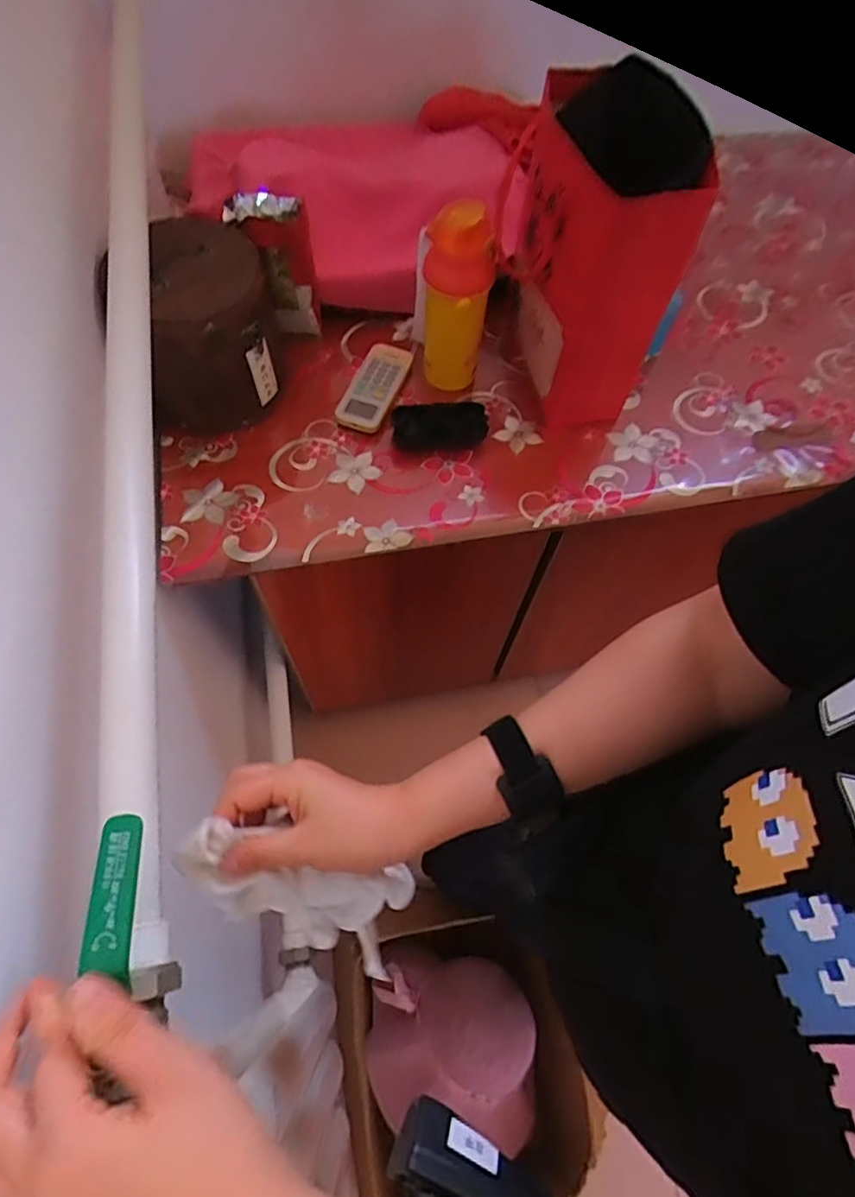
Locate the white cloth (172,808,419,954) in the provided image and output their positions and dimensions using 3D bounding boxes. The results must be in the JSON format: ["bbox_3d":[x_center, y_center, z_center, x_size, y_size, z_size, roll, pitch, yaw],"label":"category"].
[{"bbox_3d":[-0.086,0.181,0.379,0.142,0.066,0.054,26,62,-22],"label":"white cloth"}]

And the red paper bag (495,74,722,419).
[{"bbox_3d":[0.167,-0.346,0.652,0.130,0.290,0.188,-10,65,-8],"label":"red paper bag"}]

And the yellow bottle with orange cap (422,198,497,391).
[{"bbox_3d":[0.030,-0.323,0.673,0.067,0.222,0.053,4,64,-1],"label":"yellow bottle with orange cap"}]

